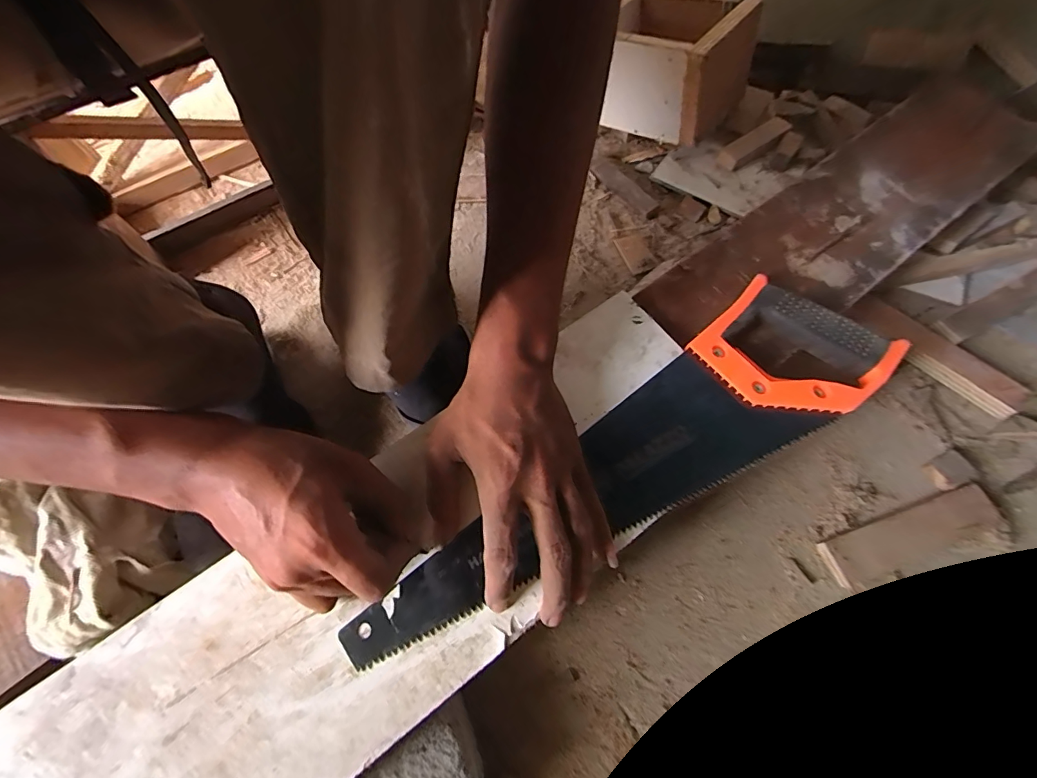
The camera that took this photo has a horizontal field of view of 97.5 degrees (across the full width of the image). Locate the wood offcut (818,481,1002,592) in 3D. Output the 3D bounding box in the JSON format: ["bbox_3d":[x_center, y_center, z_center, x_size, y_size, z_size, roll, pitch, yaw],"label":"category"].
[{"bbox_3d":[0.320,0.116,0.372,0.147,0.018,0.034,-20,67,-7],"label":"wood offcut"}]

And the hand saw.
[{"bbox_3d":[0.076,0.047,0.313,0.413,0.017,0.103,-30,69,-12],"label":"hand saw"}]

